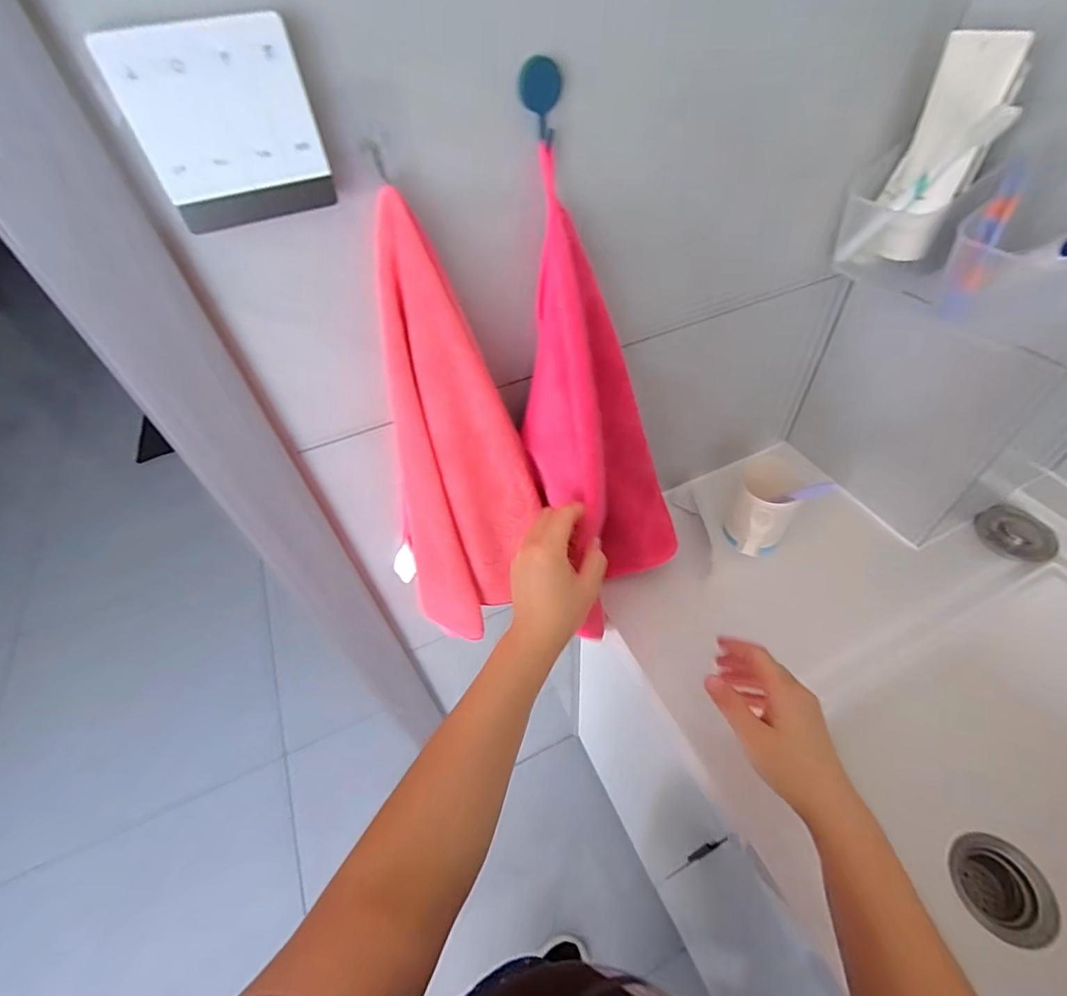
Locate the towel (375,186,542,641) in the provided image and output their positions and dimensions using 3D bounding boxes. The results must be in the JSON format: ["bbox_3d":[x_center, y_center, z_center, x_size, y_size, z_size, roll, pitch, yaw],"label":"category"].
[{"bbox_3d":[-0.079,-0.023,0.481,0.095,0.431,0.123,33,57,30],"label":"towel"}]

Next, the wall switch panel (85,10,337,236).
[{"bbox_3d":[-0.158,-0.192,0.265,0.084,0.084,0.014,-25,50,-19],"label":"wall switch panel"}]

